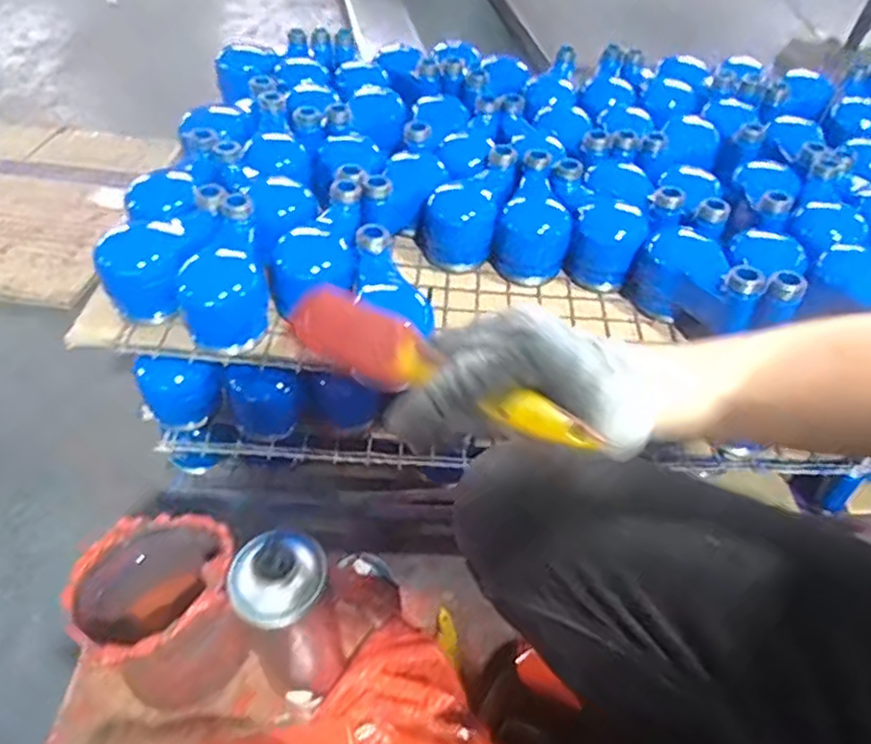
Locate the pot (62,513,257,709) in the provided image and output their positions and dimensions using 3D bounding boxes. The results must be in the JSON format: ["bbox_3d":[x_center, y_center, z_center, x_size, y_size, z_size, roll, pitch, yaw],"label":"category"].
[{"bbox_3d":[-0.204,0.186,0.523,0.113,0.130,0.106,1,47,-1],"label":"pot"}]

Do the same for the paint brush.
[{"bbox_3d":[0.002,0.002,0.353,0.164,0.033,0.026,26,50,3],"label":"paint brush"}]

